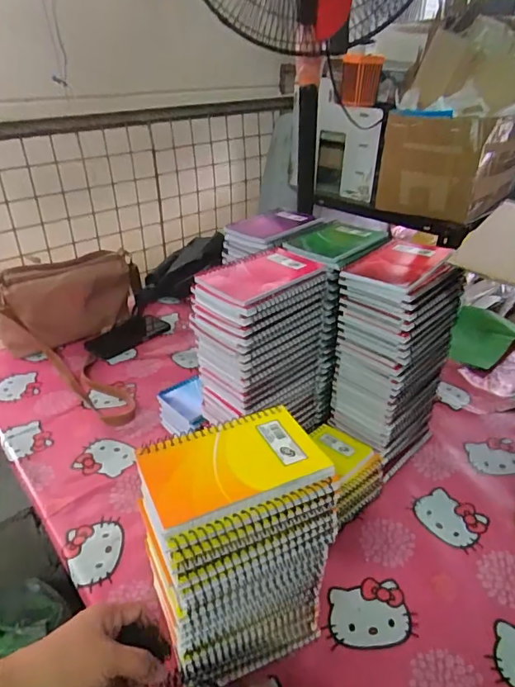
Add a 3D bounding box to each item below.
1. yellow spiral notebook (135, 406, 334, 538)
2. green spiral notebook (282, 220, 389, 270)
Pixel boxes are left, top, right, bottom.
[{"bbox_3d":[-0.019,0.093,0.363,0.127,0.014,0.085,-13,33,-20],"label":"yellow spiral notebook"},{"bbox_3d":[0.103,-0.135,0.635,0.100,0.016,0.136,19,36,30],"label":"green spiral notebook"}]

